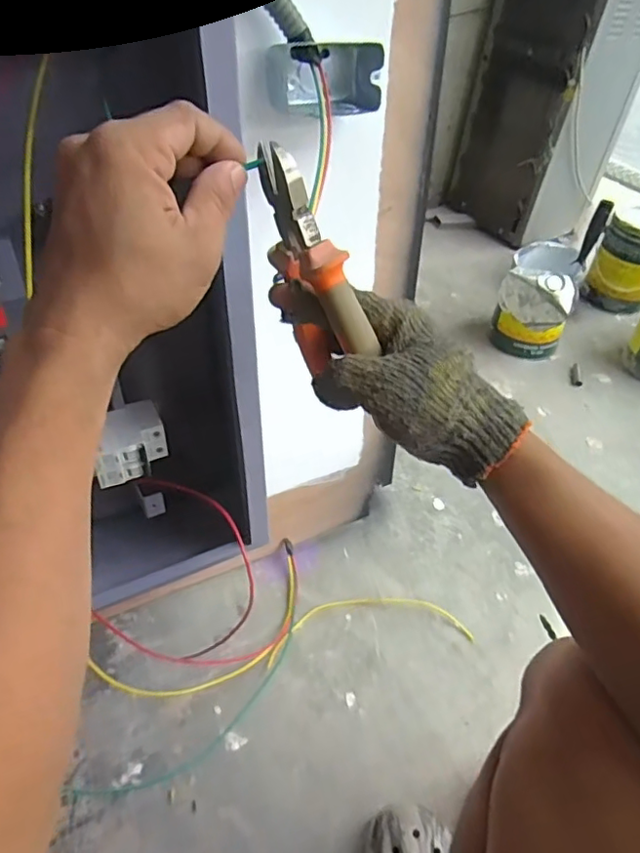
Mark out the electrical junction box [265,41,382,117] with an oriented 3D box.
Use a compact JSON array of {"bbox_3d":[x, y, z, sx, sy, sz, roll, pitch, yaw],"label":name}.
[{"bbox_3d":[0.009,-0.312,0.510,0.088,0.059,0.070,-6,45,-13],"label":"electrical junction box"}]

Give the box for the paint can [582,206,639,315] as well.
[{"bbox_3d":[0.759,-0.405,1.402,0.154,0.199,0.166,29,48,21],"label":"paint can"}]

